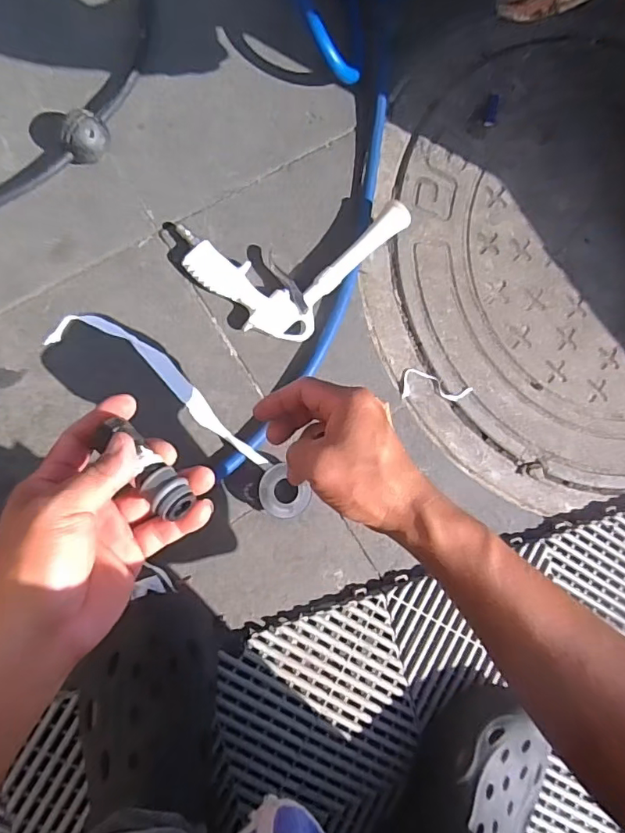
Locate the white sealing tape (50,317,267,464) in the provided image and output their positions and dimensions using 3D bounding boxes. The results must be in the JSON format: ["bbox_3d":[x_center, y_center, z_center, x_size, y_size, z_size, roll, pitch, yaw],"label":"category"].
[{"bbox_3d":[-0.154,-0.024,0.530,0.252,0.018,0.057,38,85,-3],"label":"white sealing tape"}]

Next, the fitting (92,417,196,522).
[{"bbox_3d":[-0.104,0.032,0.319,0.023,0.018,0.071,-42,75,-5],"label":"fitting"}]

